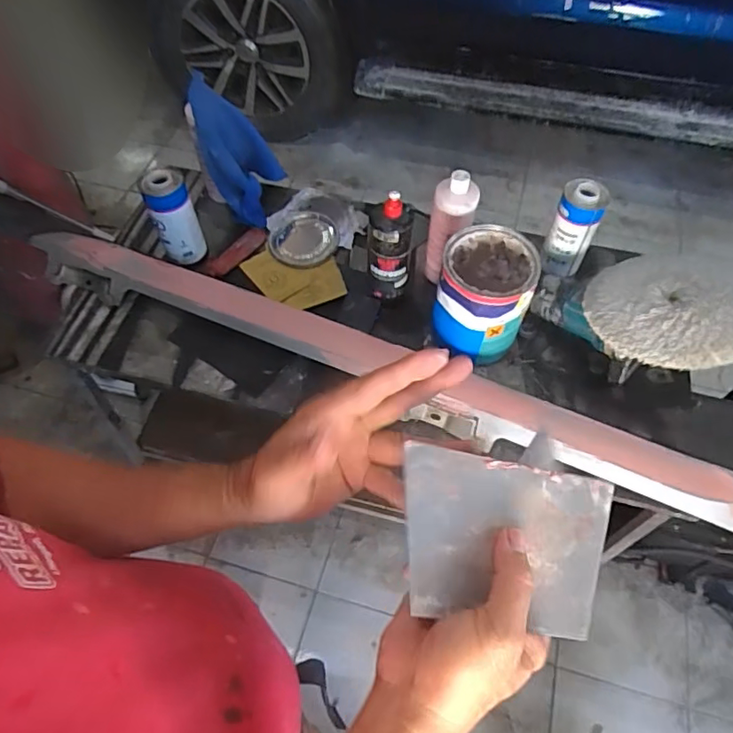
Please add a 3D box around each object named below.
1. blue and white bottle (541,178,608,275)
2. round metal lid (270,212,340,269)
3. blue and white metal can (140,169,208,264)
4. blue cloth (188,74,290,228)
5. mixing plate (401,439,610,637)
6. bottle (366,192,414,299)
[{"bbox_3d":[0.393,-0.259,1.070,0.080,0.181,0.071,25,61,15],"label":"blue and white bottle"},{"bbox_3d":[-0.137,-0.268,1.218,0.145,0.029,0.149,0,56,0],"label":"round metal lid"},{"bbox_3d":[-0.380,-0.294,1.109,0.083,0.181,0.068,-16,59,-10],"label":"blue and white metal can"},{"bbox_3d":[-0.275,-0.437,1.170,0.158,0.236,0.156,3,57,2],"label":"blue cloth"},{"bbox_3d":[0.086,0.107,0.344,0.135,0.006,0.095,13,69,-10],"label":"mixing plate"},{"bbox_3d":[0.042,-0.213,1.013,0.076,0.200,0.060,2,57,1],"label":"bottle"}]

